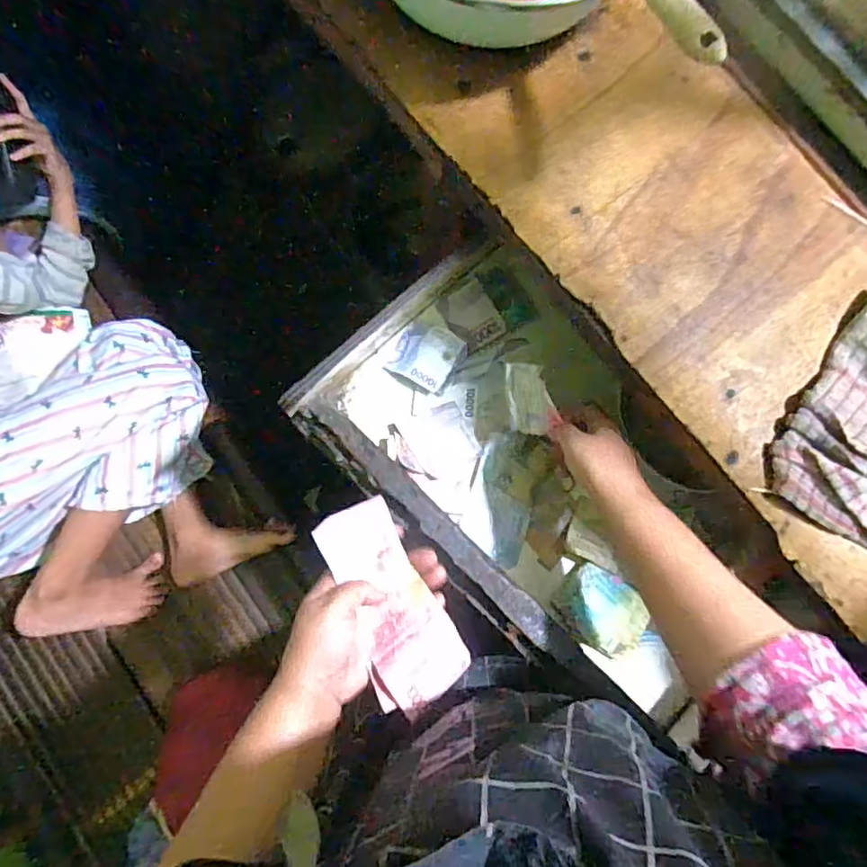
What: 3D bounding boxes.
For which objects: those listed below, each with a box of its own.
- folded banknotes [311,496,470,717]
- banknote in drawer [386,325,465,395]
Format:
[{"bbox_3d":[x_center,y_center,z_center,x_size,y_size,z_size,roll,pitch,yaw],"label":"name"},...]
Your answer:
[{"bbox_3d":[-0.034,0.129,0.446,0.068,0.026,0.154,-27,75,-5],"label":"folded banknotes"},{"bbox_3d":[-0.007,-0.080,0.588,0.066,0.013,0.064,27,82,2],"label":"banknote in drawer"}]

